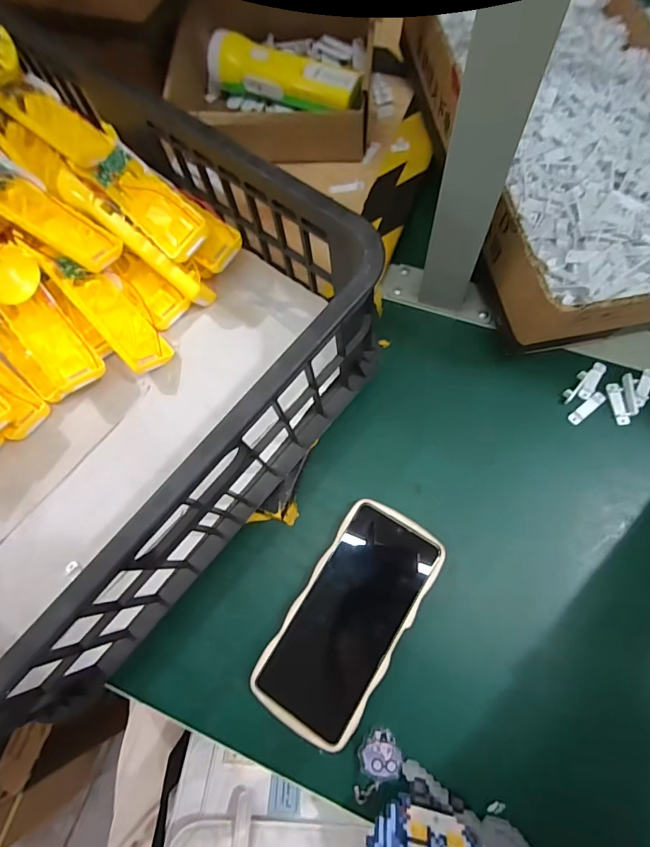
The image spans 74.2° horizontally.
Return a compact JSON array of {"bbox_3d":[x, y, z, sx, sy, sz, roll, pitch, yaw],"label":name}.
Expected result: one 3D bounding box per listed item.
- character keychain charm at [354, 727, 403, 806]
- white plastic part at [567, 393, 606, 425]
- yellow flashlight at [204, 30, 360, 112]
[{"bbox_3d":[0.038,0.242,0.302,0.029,0.004,0.045,9,75,5],"label":"character keychain charm"},{"bbox_3d":[0.226,-0.014,0.369,0.039,0.004,0.010,-37,76,-8],"label":"white plastic part"},{"bbox_3d":[-0.045,-0.373,0.469,0.177,0.051,0.045,22,76,9],"label":"yellow flashlight"}]

